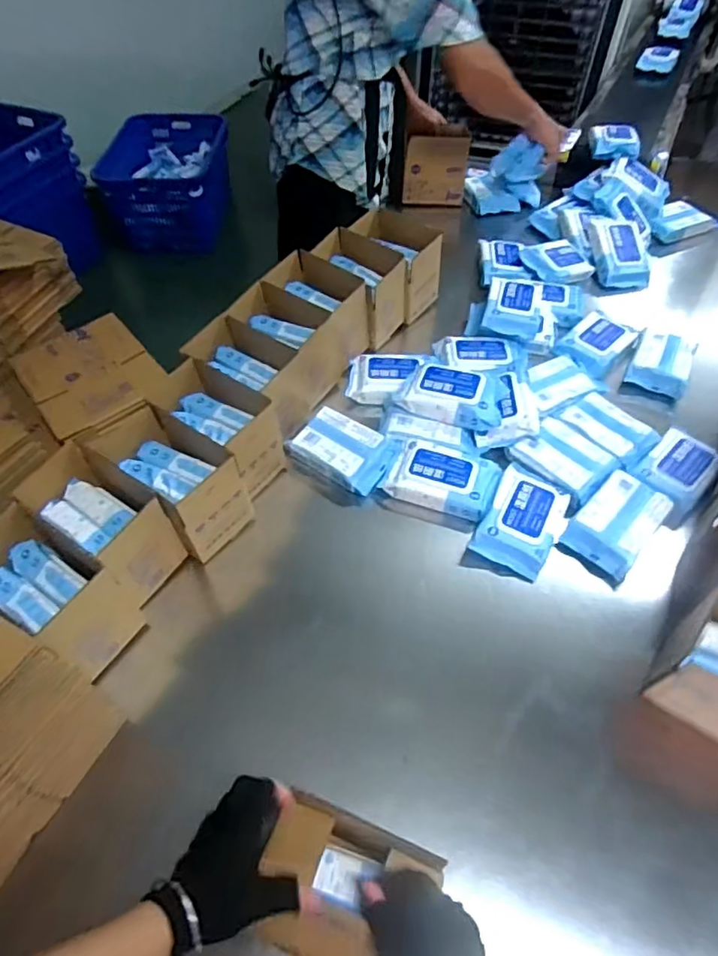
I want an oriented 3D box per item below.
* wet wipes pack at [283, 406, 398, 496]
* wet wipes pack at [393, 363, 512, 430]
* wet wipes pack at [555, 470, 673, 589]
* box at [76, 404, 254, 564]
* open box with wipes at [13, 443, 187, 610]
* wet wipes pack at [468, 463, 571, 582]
[{"bbox_3d":[-0.023,-0.046,0.922,0.156,0.040,0.111,29,57,21],"label":"wet wipes pack"},{"bbox_3d":[0.154,-0.134,0.948,0.173,0.048,0.107,19,54,14],"label":"wet wipes pack"},{"bbox_3d":[0.388,0.067,0.856,0.106,0.054,0.169,35,59,25],"label":"wet wipes pack"},{"bbox_3d":[-0.273,0.003,0.825,0.199,0.146,0.119,33,58,23],"label":"box"},{"bbox_3d":[-0.343,0.061,0.767,0.191,0.133,0.109,29,57,21],"label":"open box with wipes"},{"bbox_3d":[0.248,0.059,0.850,0.116,0.038,0.177,23,55,18],"label":"wet wipes pack"}]

